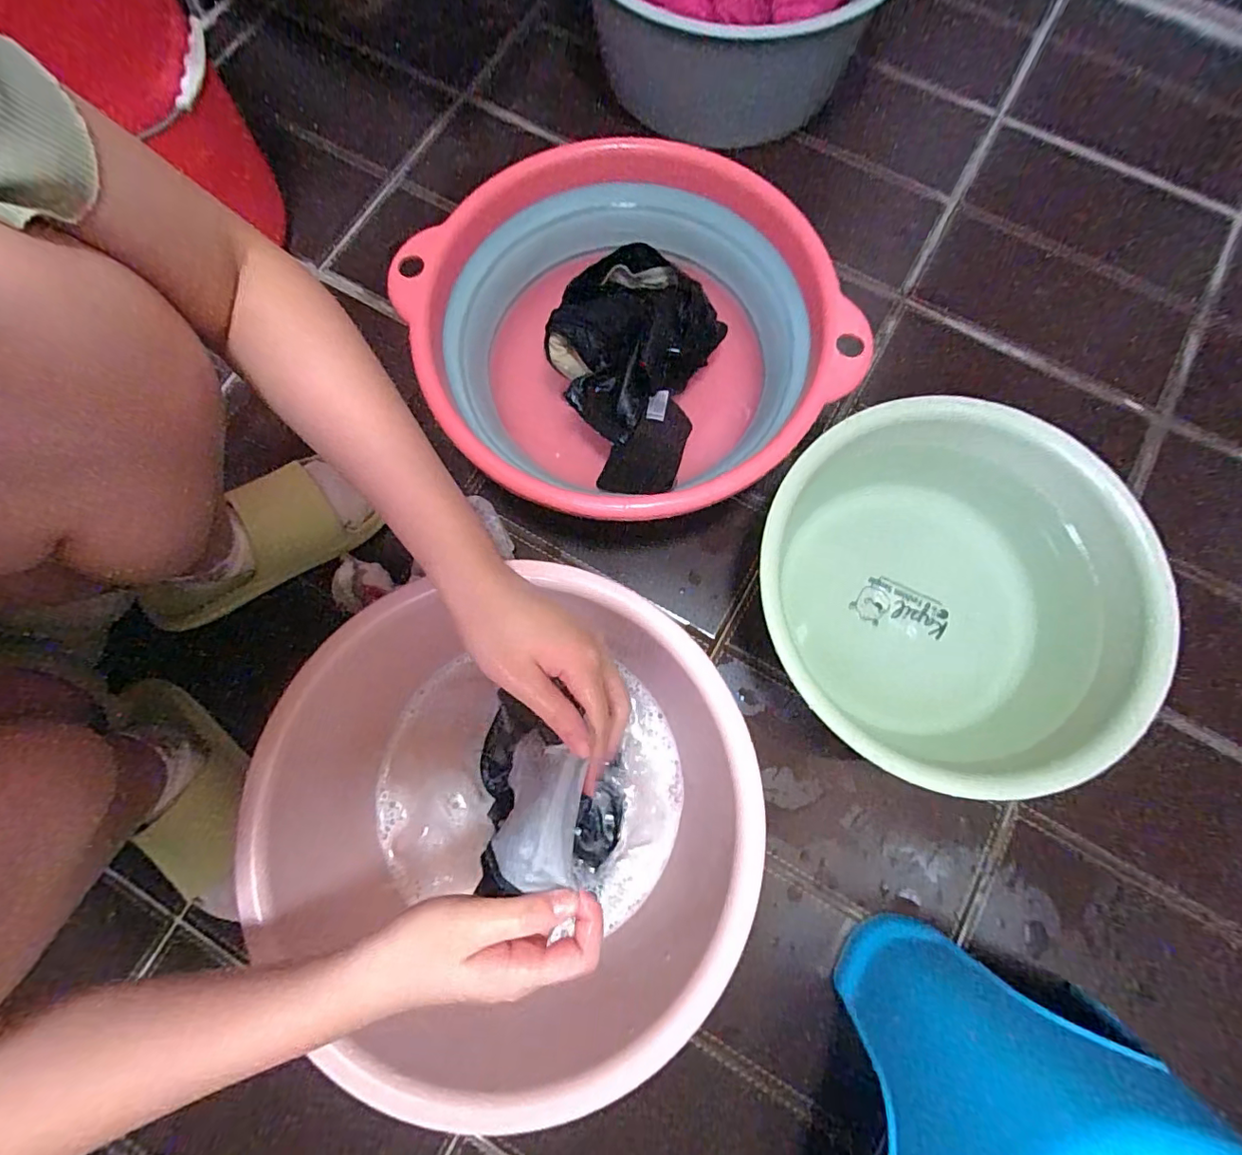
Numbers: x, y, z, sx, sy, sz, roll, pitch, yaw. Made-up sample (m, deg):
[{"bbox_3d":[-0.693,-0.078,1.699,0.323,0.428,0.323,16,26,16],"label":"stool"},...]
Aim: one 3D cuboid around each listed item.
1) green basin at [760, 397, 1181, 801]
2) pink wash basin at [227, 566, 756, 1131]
[{"bbox_3d":[0.261,0.015,0.471,0.289,0.137,0.300,0,78,0],"label":"green basin"},{"bbox_3d":[-0.061,0.180,0.426,0.308,0.150,0.342,17,78,4],"label":"pink wash basin"}]

